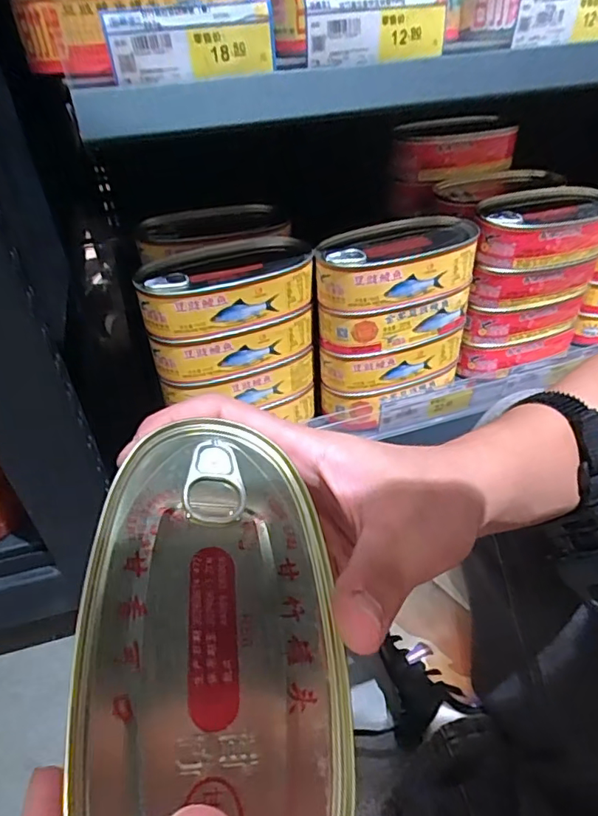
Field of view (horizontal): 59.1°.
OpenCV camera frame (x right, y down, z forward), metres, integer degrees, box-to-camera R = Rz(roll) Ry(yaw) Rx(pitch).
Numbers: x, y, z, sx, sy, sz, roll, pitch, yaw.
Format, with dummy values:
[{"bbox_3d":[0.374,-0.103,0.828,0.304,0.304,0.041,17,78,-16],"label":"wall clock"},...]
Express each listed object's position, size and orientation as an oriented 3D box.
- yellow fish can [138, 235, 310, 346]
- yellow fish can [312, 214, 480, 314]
[{"bbox_3d":[-0.063,-0.103,0.447,0.142,0.048,0.080,-18,42,-19],"label":"yellow fish can"},{"bbox_3d":[0.084,-0.127,0.464,0.146,0.051,0.072,-15,41,-16],"label":"yellow fish can"}]

